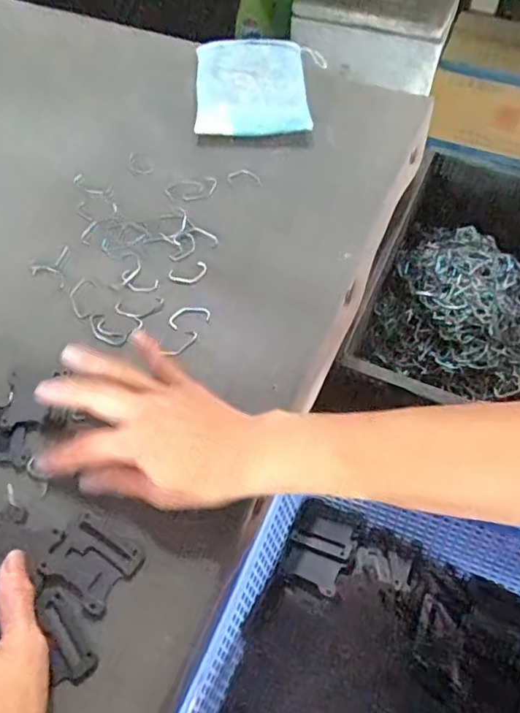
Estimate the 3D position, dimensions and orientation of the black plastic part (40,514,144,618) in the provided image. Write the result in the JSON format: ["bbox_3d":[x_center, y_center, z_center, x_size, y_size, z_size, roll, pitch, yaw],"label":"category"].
[{"bbox_3d":[-0.102,0.124,0.344,0.048,0.004,0.041,30,60,19],"label":"black plastic part"}]

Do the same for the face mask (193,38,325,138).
[{"bbox_3d":[0.002,-0.298,0.611,0.137,0.028,0.156,1,59,-6],"label":"face mask"}]

